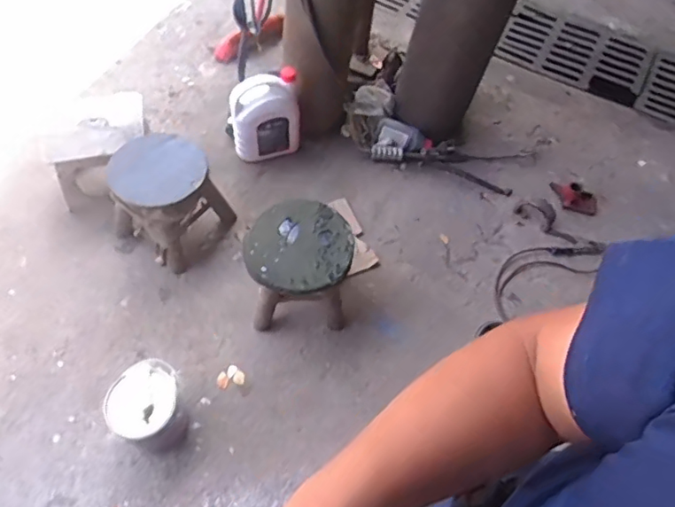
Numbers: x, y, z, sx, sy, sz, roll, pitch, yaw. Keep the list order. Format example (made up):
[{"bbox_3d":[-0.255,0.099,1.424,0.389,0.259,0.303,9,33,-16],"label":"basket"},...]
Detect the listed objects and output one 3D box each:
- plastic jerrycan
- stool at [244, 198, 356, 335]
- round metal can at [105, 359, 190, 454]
[{"bbox_3d":[-0.228,-0.430,1.750,0.220,0.277,0.131,-26,63,-18],"label":"plastic jerrycan"},{"bbox_3d":[-0.098,0.046,1.458,0.273,0.280,0.245,-12,60,-11],"label":"stool"},{"bbox_3d":[-0.442,0.369,1.296,0.156,0.186,0.160,2,59,-3],"label":"round metal can"}]

